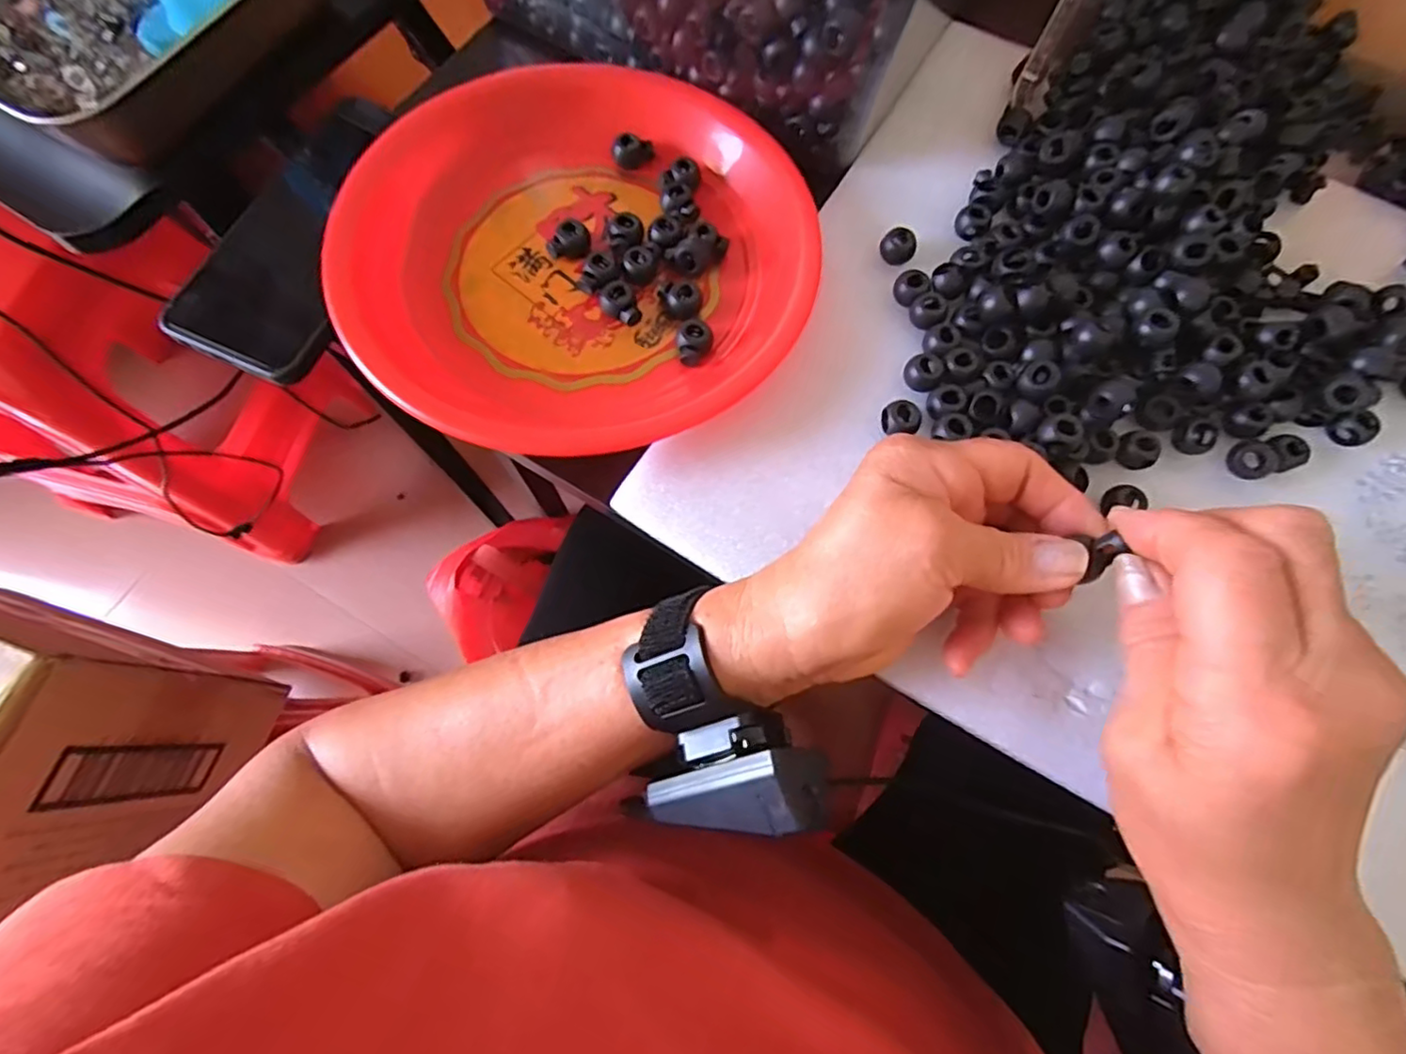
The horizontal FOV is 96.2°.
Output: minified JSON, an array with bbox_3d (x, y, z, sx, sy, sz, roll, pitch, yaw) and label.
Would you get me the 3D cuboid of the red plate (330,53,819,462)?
[{"bbox_3d":[-0.061,-0.145,0.315,0.218,0.041,0.226,0,72,-1],"label":"red plate"}]

